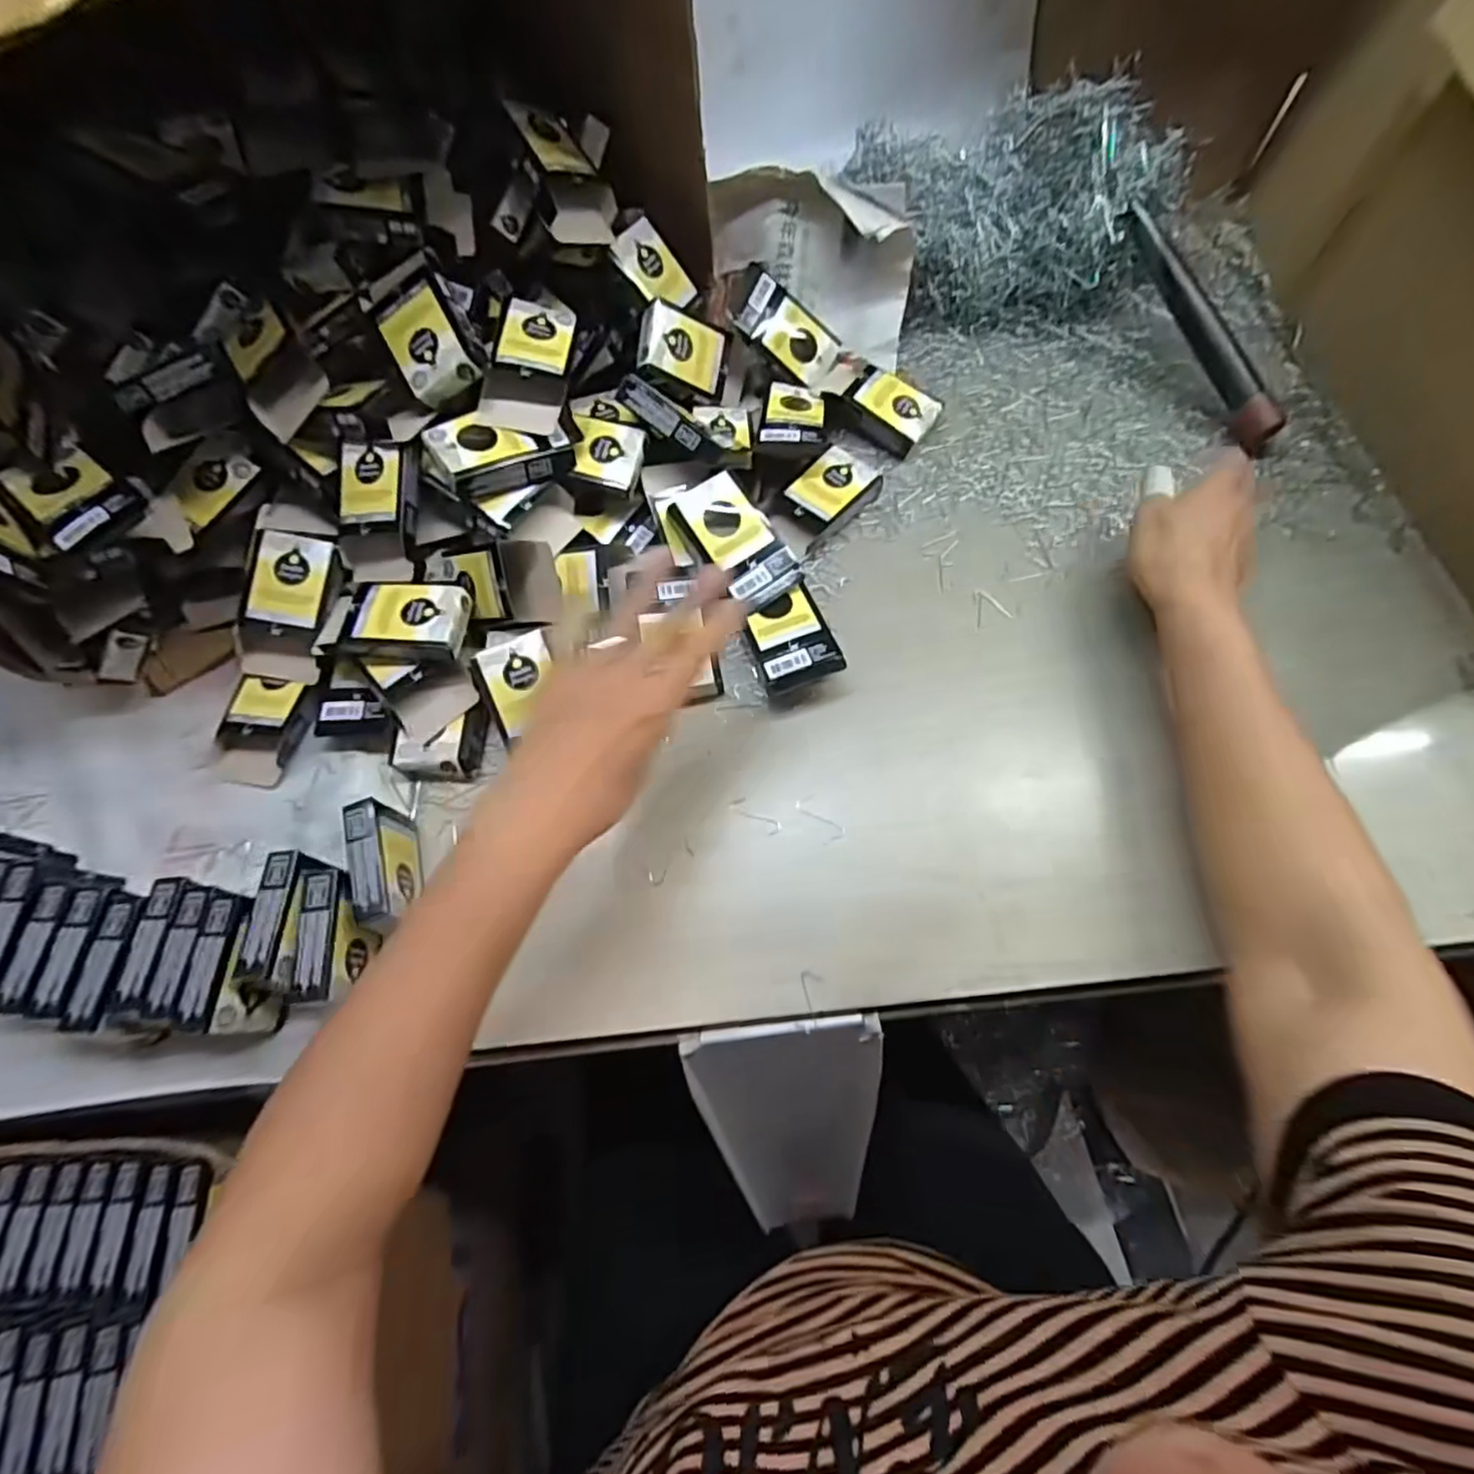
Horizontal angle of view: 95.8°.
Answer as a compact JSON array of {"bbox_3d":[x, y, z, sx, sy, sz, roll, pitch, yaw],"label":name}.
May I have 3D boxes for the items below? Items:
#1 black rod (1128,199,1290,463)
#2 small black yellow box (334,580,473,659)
[{"bbox_3d":[0.360,-0.317,0.515,0.020,0.029,0.206,-25,86,-10],"label":"black rod"},{"bbox_3d":[-0.222,-0.078,0.450,0.076,0.025,0.050,1,67,3],"label":"small black yellow box"}]

